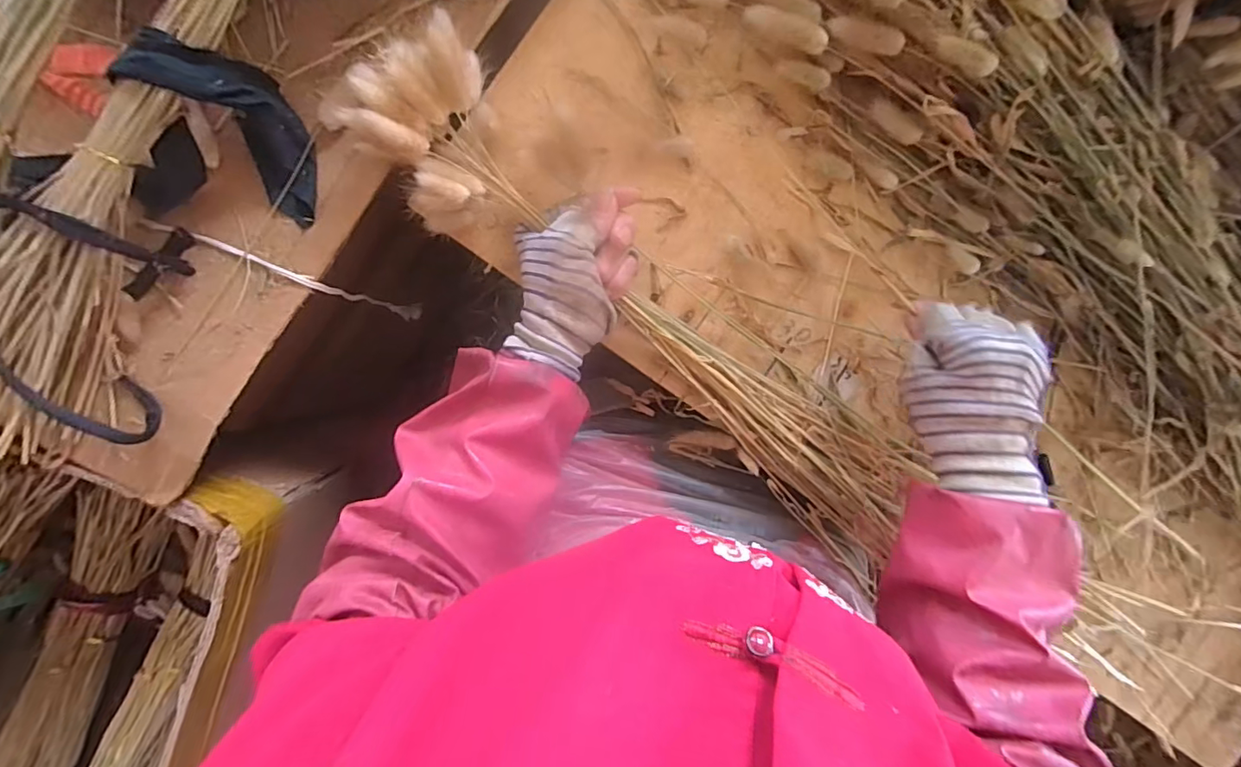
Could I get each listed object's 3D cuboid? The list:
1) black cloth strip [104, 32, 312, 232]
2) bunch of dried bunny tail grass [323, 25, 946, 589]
[{"bbox_3d":[-0.227,-0.157,0.321,0.056,0.112,0.051,-39,58,-4],"label":"black cloth strip"},{"bbox_3d":[0.037,-0.037,0.380,0.473,0.076,0.087,39,88,-17],"label":"bunch of dried bunny tail grass"}]

